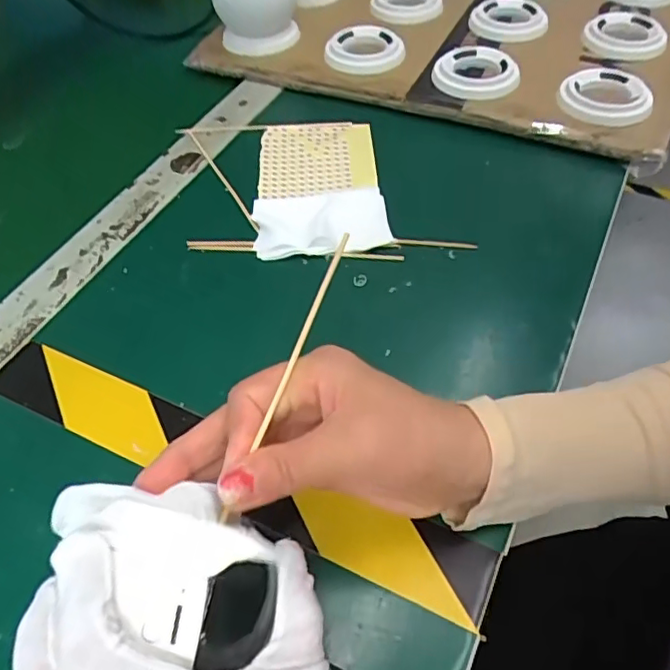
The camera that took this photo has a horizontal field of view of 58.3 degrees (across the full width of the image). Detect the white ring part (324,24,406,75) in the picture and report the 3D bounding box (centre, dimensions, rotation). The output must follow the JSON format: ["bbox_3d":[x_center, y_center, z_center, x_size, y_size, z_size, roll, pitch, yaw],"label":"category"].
[{"bbox_3d":[0.027,-0.262,0.549,0.070,0.017,0.070,-1,52,2],"label":"white ring part"}]

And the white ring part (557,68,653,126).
[{"bbox_3d":[0.215,-0.187,0.475,0.077,0.019,0.064,-38,60,-24],"label":"white ring part"}]

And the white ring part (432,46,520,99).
[{"bbox_3d":[0.119,-0.222,0.507,0.066,0.017,0.077,34,61,25],"label":"white ring part"}]

